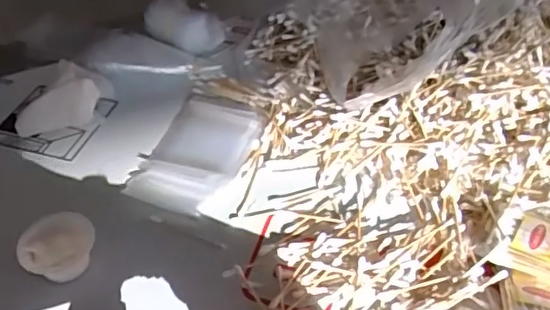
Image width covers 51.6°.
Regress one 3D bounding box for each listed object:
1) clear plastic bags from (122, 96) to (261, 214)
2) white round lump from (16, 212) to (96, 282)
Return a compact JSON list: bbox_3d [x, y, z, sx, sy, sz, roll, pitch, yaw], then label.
[{"bbox_3d":[-0.071,-0.004,0.529,0.085,0.015,0.136,17,46,14],"label":"clear plastic bags"},{"bbox_3d":[-0.165,0.072,0.437,0.053,0.033,0.043,-9,46,-12],"label":"white round lump"}]

